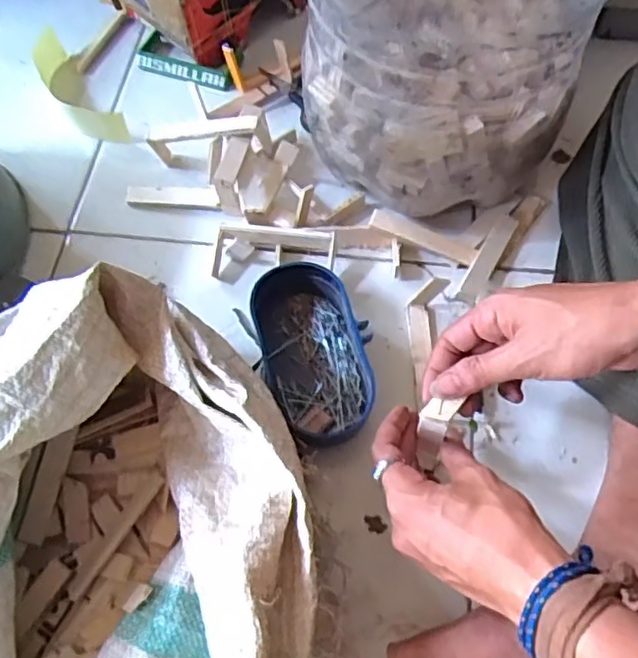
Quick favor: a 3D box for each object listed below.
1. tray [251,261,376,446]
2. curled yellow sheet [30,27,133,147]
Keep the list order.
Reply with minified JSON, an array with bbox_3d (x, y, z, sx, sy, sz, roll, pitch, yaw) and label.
[{"bbox_3d":[-0.007,0.020,0.532,0.097,0.040,0.157,-6,62,-1],"label":"tray"},{"bbox_3d":[-0.267,-0.263,0.686,0.051,0.034,0.170,-33,66,-14],"label":"curled yellow sheet"}]

